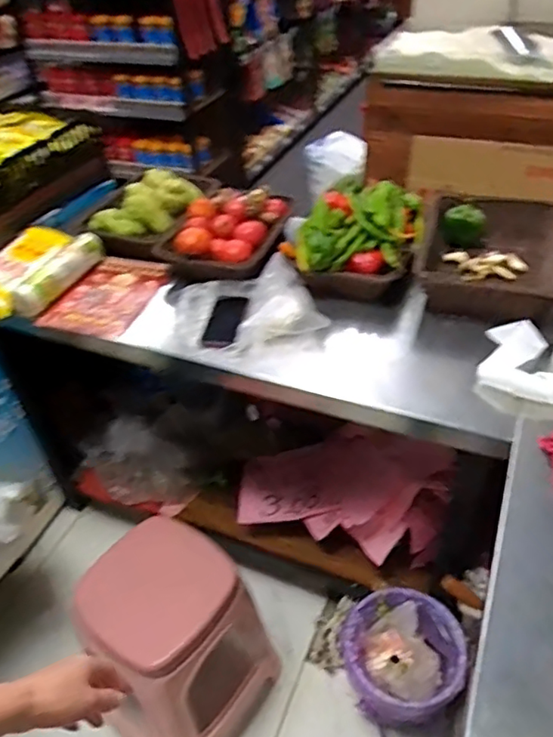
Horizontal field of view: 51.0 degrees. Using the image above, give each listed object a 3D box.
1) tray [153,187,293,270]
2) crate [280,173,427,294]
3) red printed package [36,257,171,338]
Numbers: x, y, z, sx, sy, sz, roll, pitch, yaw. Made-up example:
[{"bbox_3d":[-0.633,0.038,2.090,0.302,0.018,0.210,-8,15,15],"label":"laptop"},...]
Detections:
[{"bbox_3d":[-0.105,-0.327,1.349,0.230,0.109,0.307,16,45,21],"label":"tray"},{"bbox_3d":[0.174,-0.285,1.248,0.255,0.145,0.282,11,43,16],"label":"crate"},{"bbox_3d":[-0.377,-0.159,1.292,0.197,0.035,0.277,15,44,20],"label":"red printed package"}]

